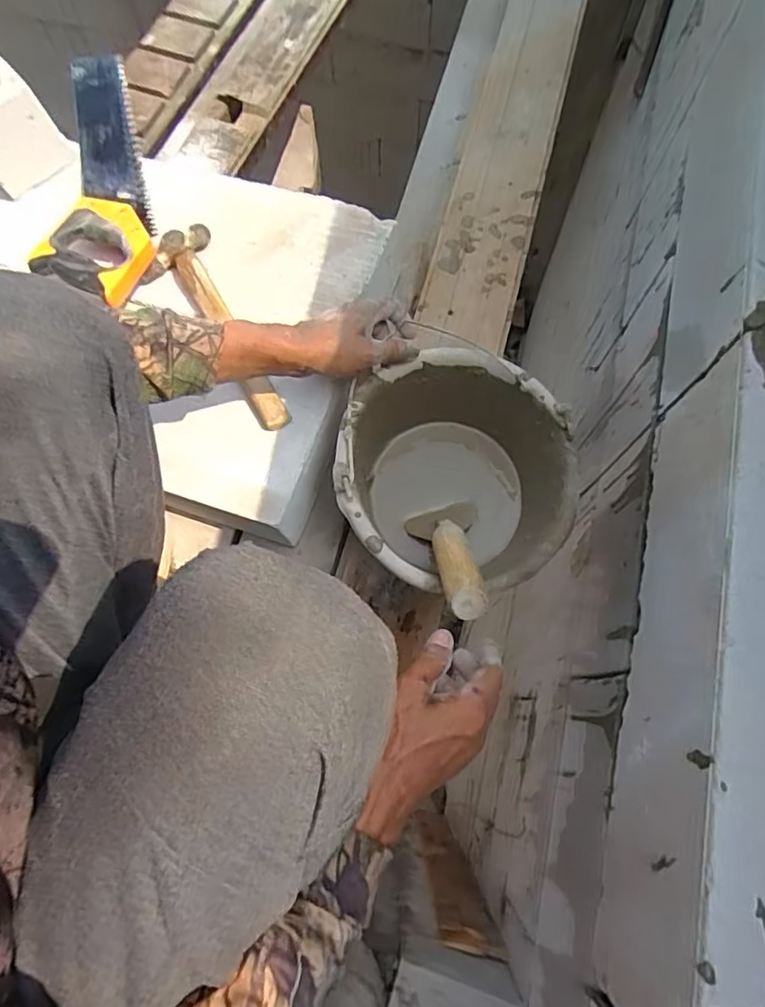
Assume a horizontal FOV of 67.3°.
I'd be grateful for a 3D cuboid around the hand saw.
[{"bbox_3d":[-0.361,-0.436,0.730,0.123,0.034,0.523,-14,60,-4],"label":"hand saw"}]

